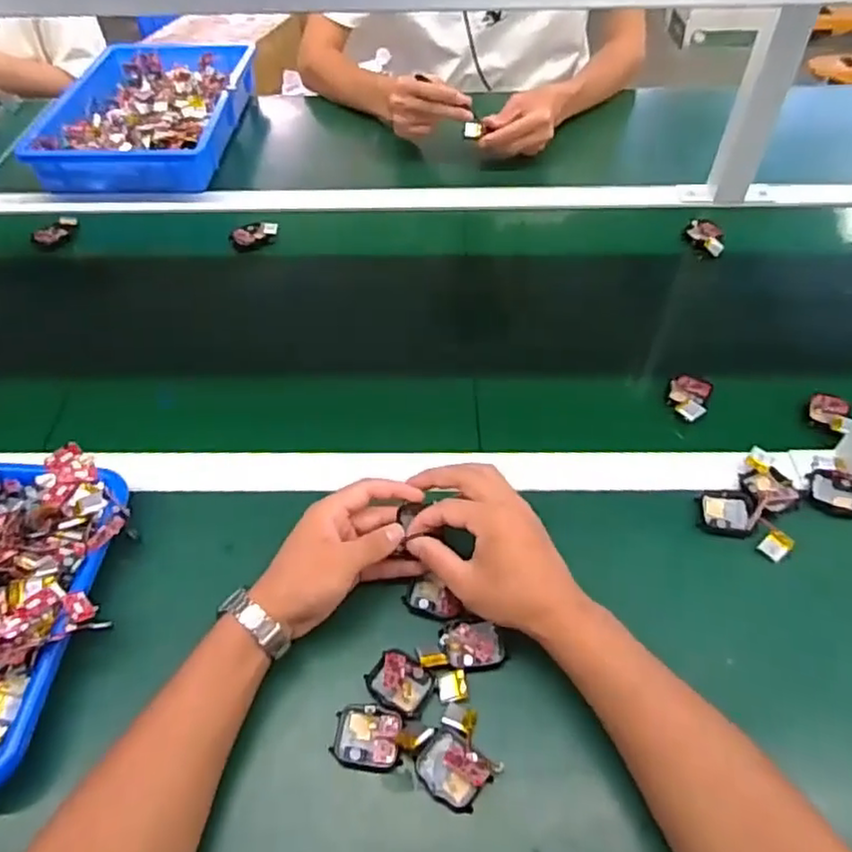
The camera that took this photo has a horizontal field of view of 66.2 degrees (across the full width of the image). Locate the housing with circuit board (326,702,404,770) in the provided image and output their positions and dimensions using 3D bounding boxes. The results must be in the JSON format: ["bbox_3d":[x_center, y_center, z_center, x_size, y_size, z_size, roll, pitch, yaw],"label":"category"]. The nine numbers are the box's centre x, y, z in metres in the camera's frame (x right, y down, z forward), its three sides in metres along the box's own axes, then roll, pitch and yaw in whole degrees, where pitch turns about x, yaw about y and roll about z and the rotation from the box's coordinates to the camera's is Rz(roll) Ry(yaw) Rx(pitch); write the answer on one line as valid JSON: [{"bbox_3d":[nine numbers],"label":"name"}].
[{"bbox_3d":[-0.040,0.215,0.451,0.045,0.008,0.040,2,51,4],"label":"housing with circuit board"}]

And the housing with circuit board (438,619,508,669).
[{"bbox_3d":[0.034,0.160,0.484,0.046,0.006,0.035,-6,51,-2],"label":"housing with circuit board"}]

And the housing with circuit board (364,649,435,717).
[{"bbox_3d":[-0.019,0.182,0.468,0.043,0.013,0.037,24,56,20],"label":"housing with circuit board"}]

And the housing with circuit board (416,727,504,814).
[{"bbox_3d":[0.019,0.229,0.437,0.047,0.017,0.038,33,60,26],"label":"housing with circuit board"}]

